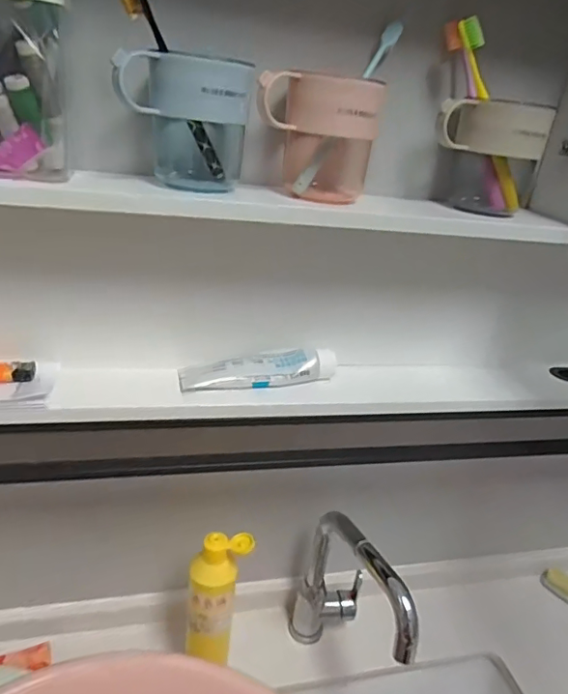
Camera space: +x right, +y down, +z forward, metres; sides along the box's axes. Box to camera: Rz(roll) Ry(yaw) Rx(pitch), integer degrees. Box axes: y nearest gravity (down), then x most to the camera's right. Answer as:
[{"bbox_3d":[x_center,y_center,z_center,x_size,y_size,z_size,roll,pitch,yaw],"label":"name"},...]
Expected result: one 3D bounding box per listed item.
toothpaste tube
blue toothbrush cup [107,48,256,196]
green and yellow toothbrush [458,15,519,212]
[{"bbox_3d":[-0.024,0.021,0.563,0.163,0.031,0.040,-2,27,-19],"label":"toothpaste tube"},{"bbox_3d":[-0.082,-0.187,0.454,0.100,0.104,0.075,4,25,-8],"label":"blue toothbrush cup"},{"bbox_3d":[0.196,-0.213,0.509,0.016,0.179,0.016,-20,22,12],"label":"green and yellow toothbrush"}]

